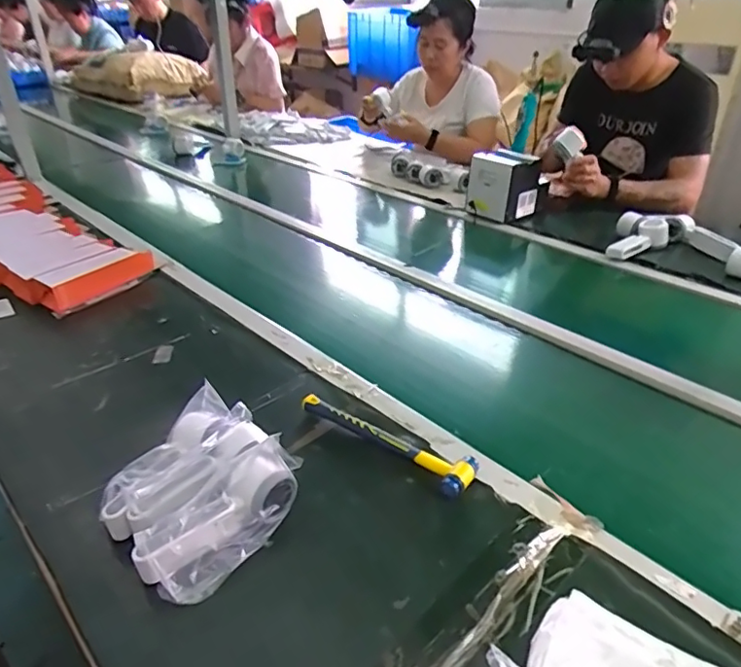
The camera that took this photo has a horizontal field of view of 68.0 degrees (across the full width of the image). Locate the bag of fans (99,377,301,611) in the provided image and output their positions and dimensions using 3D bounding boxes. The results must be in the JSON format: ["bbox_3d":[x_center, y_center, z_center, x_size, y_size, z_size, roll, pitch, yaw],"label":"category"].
[{"bbox_3d":[-0.176,0.162,0.587,0.156,0.085,0.199,14,35,21],"label":"bag of fans"}]

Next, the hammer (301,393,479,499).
[{"bbox_3d":[0.020,0.127,0.693,0.245,0.021,0.060,25,40,34],"label":"hammer"}]

